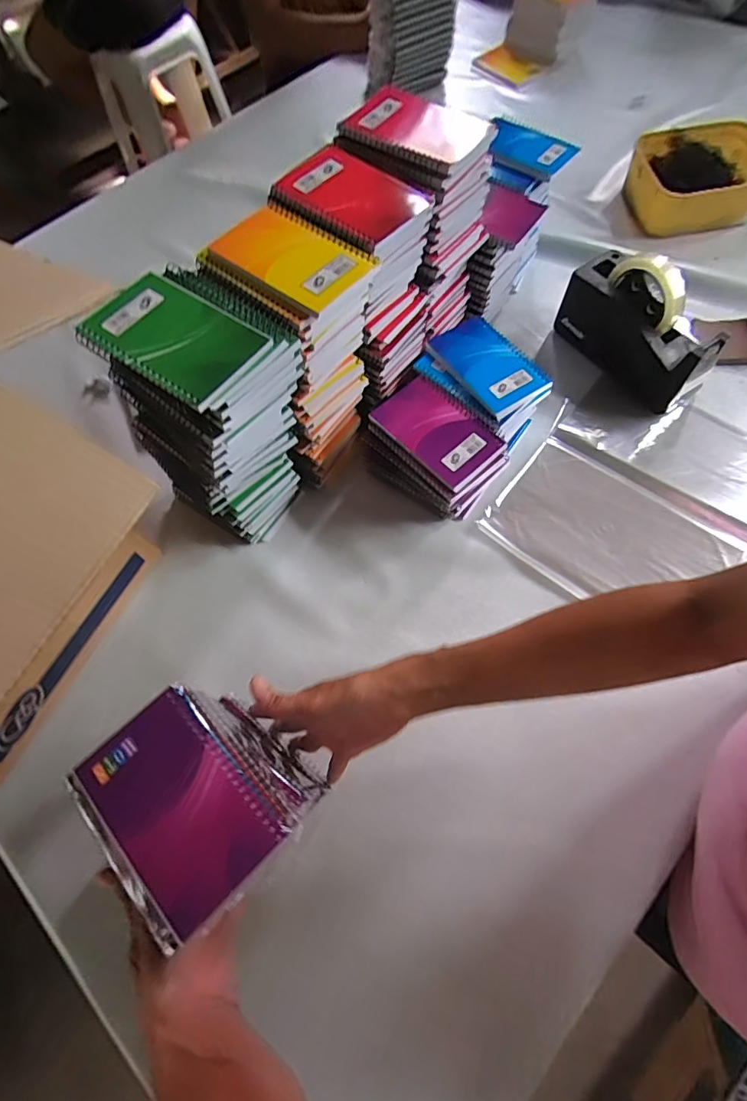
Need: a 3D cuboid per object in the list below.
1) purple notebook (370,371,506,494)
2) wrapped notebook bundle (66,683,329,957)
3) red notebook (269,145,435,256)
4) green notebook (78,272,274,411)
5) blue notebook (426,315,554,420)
[{"bbox_3d":[0.069,-0.131,0.514,0.085,0.012,0.133,-42,71,-12],"label":"purple notebook"},{"bbox_3d":[-0.124,0.187,0.362,0.132,0.125,0.109,36,69,20],"label":"wrapped notebook bundle"},{"bbox_3d":[-0.026,-0.321,0.439,0.133,0.020,0.098,33,68,11],"label":"red notebook"},{"bbox_3d":[-0.152,-0.163,0.362,0.128,0.014,0.082,30,71,15],"label":"green notebook"},{"bbox_3d":[0.132,-0.214,0.547,0.079,0.019,0.135,-33,69,-12],"label":"blue notebook"}]

